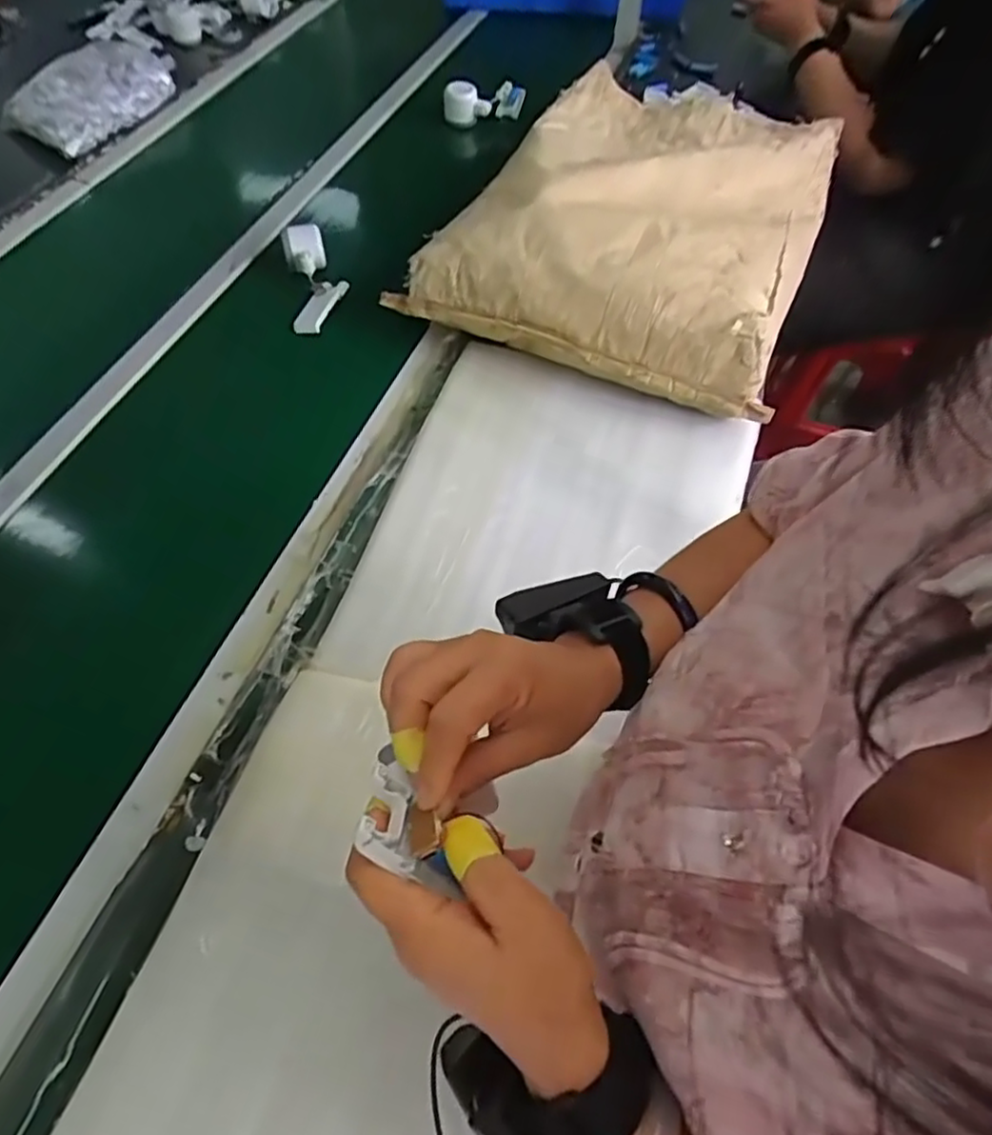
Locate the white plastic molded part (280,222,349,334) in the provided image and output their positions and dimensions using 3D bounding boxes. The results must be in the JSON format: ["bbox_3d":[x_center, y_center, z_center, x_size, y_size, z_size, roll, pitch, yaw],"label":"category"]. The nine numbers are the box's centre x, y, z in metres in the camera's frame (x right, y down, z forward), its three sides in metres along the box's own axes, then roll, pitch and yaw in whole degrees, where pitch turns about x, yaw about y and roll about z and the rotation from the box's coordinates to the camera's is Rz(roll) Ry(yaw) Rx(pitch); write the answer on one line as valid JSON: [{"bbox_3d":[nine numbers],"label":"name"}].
[{"bbox_3d":[-0.248,-0.396,0.910,0.076,0.039,0.169,-10,74,-8],"label":"white plastic molded part"}]

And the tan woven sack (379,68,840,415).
[{"bbox_3d":[0.227,-0.554,0.968,0.477,0.141,0.724,19,59,10],"label":"tan woven sack"}]

